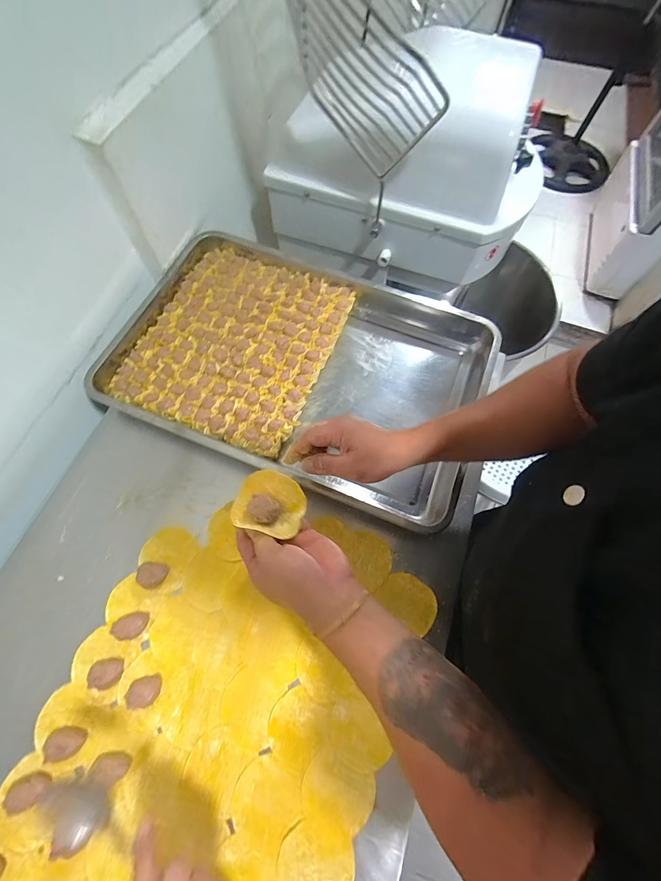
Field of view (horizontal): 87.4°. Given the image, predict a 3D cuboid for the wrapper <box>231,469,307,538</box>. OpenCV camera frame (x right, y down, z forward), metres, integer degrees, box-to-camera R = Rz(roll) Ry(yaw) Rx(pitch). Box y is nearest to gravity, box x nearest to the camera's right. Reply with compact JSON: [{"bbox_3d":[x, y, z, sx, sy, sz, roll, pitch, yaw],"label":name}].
[{"bbox_3d":[-0.070,0.070,0.396,0.081,0.026,0.066,14,71,4],"label":"wrapper"}]

